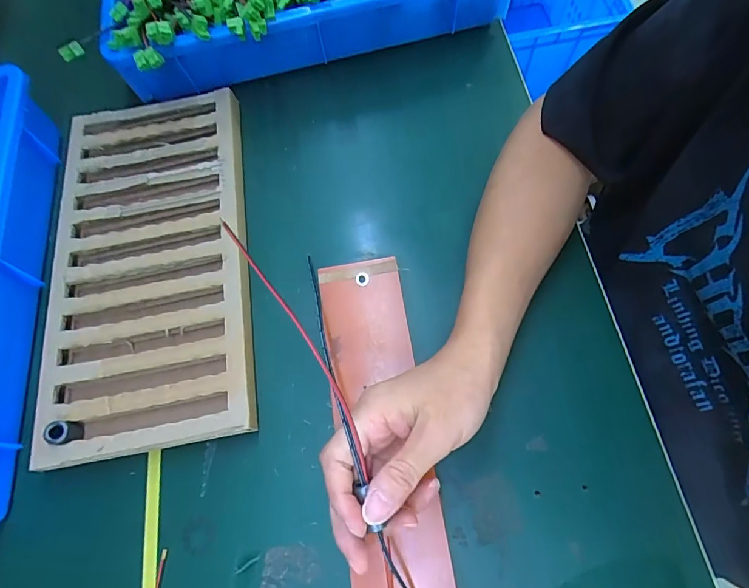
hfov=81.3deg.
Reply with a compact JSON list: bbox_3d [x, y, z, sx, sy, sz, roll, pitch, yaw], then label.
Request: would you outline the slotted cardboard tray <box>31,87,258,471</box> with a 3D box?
[{"bbox_3d":[-0.212,-0.037,0.410,0.183,0.030,0.349,-11,67,0],"label":"slotted cardboard tray"}]

